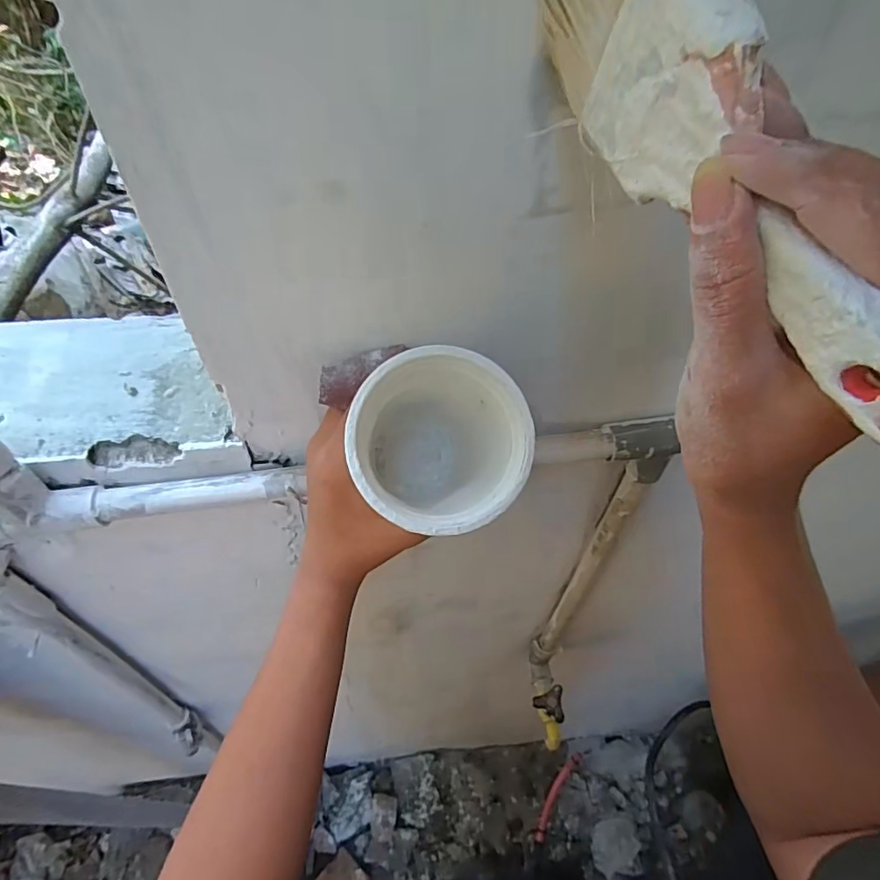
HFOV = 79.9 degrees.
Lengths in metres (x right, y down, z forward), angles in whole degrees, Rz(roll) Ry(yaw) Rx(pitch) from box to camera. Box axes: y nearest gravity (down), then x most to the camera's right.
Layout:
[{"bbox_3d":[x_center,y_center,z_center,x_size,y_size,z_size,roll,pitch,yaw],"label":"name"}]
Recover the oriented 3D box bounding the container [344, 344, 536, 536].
[{"bbox_3d":[-0.007,0.011,0.306,0.085,0.123,0.087,2,78,-8],"label":"container"}]

